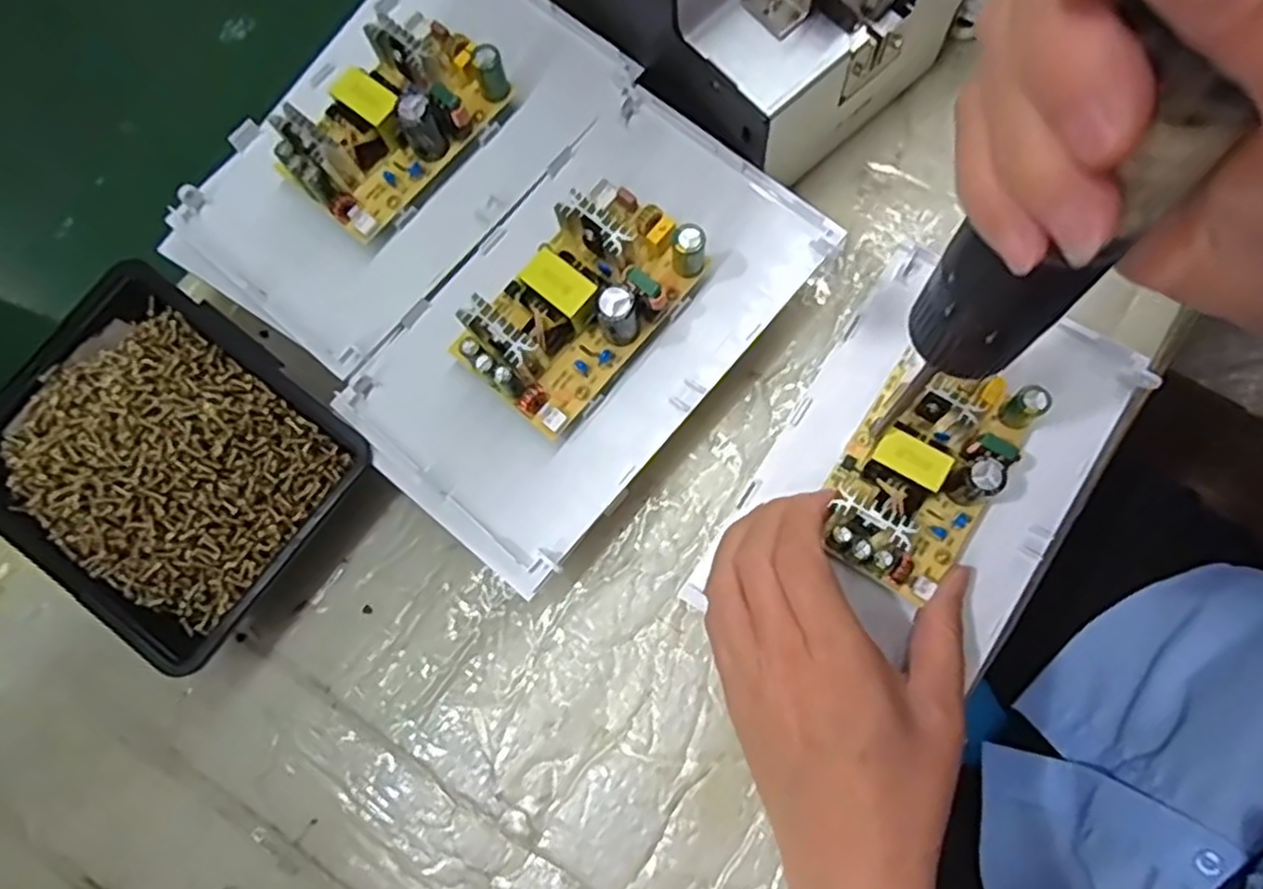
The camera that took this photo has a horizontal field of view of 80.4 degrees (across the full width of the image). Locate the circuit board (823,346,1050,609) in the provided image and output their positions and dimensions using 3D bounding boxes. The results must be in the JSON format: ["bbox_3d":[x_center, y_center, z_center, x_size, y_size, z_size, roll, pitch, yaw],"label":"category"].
[{"bbox_3d":[0.124,0.005,0.307,0.059,0.031,0.110,32,79,9],"label":"circuit board"}]

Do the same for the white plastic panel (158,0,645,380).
[{"bbox_3d":[-0.108,-0.139,0.344,0.126,0.013,0.203,38,80,10],"label":"white plastic panel"}]

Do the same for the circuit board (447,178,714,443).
[{"bbox_3d":[-0.021,-0.059,0.302,0.061,0.036,0.101,39,82,11],"label":"circuit board"}]

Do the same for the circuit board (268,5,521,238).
[{"bbox_3d":[-0.105,-0.144,0.328,0.056,0.034,0.099,39,82,11],"label":"circuit board"}]

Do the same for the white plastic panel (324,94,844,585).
[{"bbox_3d":[-0.019,-0.052,0.318,0.119,0.013,0.200,40,80,10],"label":"white plastic panel"}]

